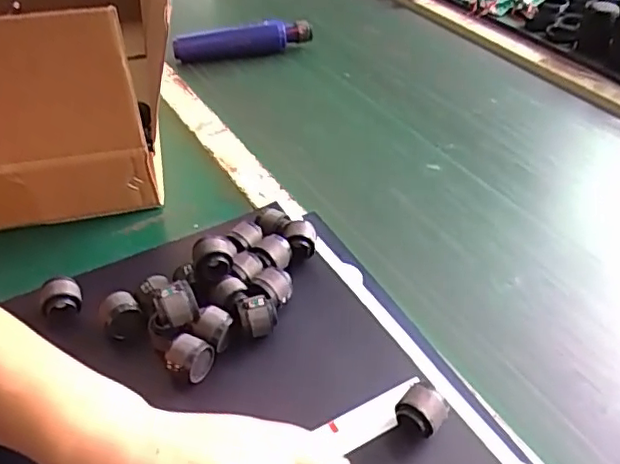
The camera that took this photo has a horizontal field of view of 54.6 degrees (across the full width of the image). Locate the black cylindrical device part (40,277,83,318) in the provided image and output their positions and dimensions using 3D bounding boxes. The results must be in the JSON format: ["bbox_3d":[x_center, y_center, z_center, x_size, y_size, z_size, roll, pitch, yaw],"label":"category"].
[{"bbox_3d":[-0.192,0.050,0.462,0.029,0.025,0.018,-11,41,-11],"label":"black cylindrical device part"}]

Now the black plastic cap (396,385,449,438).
[{"bbox_3d":[0.073,0.116,0.387,0.025,0.032,0.025,27,47,30],"label":"black plastic cap"}]

